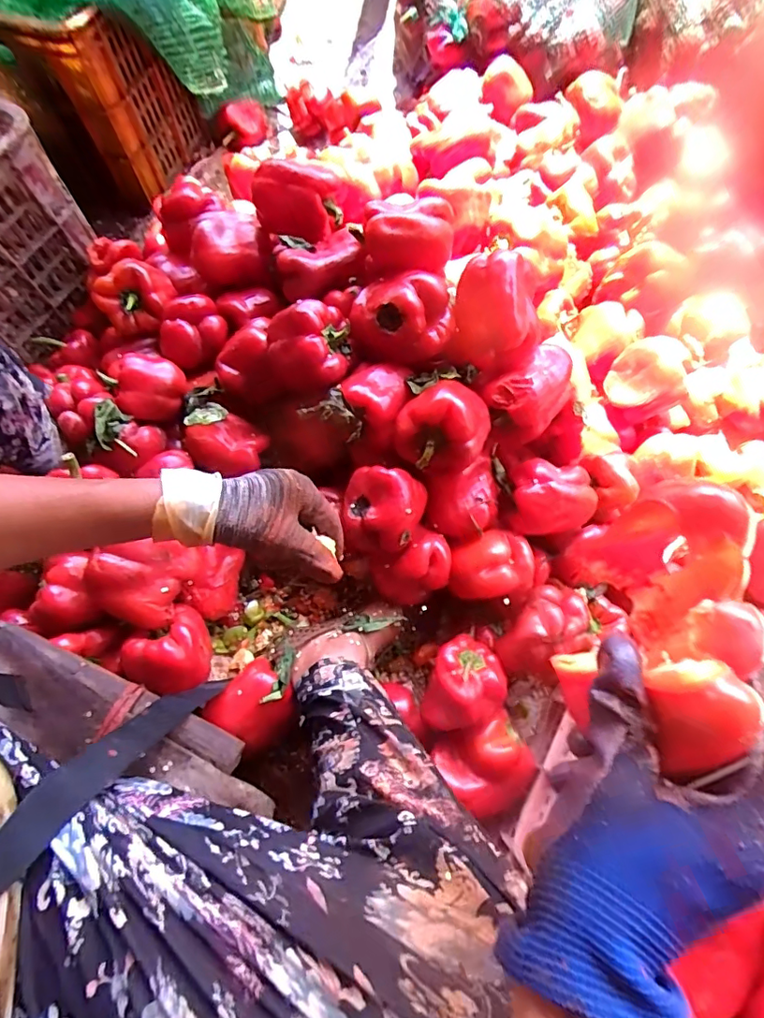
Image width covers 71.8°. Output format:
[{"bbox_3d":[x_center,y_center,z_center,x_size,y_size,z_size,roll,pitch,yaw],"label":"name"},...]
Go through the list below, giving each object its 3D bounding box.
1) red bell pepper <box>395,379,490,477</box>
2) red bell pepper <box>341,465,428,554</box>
[{"bbox_3d":[0.066,-0.093,0.559,0.094,0.076,0.092,14,73,8],"label":"red bell pepper"},{"bbox_3d":[0.000,0.000,0.574,0.084,0.065,0.078,-1,71,3],"label":"red bell pepper"}]

